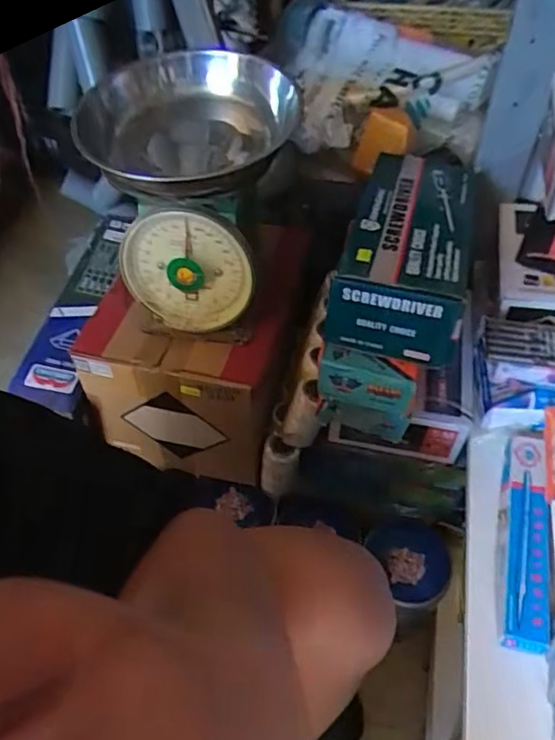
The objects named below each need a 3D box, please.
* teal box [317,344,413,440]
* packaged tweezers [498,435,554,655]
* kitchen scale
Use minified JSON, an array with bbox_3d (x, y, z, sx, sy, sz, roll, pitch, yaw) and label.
[{"bbox_3d":[0.087,0.024,0.590,0.089,0.078,0.048,6,50,7],"label":"teal box"},{"bbox_3d":[0.232,0.151,0.551,0.041,0.022,0.210,10,50,10],"label":"packaged tweezers"},{"bbox_3d":[-0.084,-0.176,0.617,0.184,0.220,0.216,7,50,7],"label":"kitchen scale"}]

